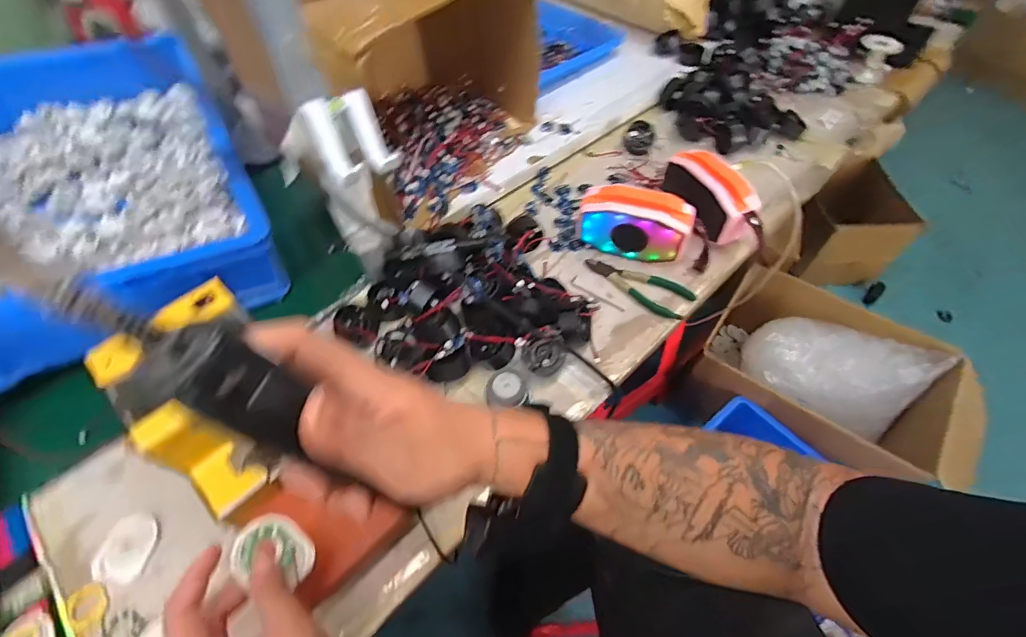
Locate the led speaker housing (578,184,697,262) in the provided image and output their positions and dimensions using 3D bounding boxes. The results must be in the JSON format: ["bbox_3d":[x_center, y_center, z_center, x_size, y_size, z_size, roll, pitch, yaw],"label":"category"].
[{"bbox_3d":[0.167,-0.133,0.622,0.148,0.078,0.065,20,58,14],"label":"led speaker housing"}]

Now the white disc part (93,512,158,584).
[{"bbox_3d":[-0.382,0.226,0.443,0.050,0.007,0.060,3,55,3],"label":"white disc part"}]

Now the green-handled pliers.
[{"bbox_3d":[0.169,-0.050,0.612,0.148,0.016,0.050,36,63,23],"label":"green-handled pliers"}]

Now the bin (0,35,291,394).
[{"bbox_3d":[-0.643,-0.215,0.657,0.420,0.118,0.656,-27,59,-16],"label":"bin"}]

